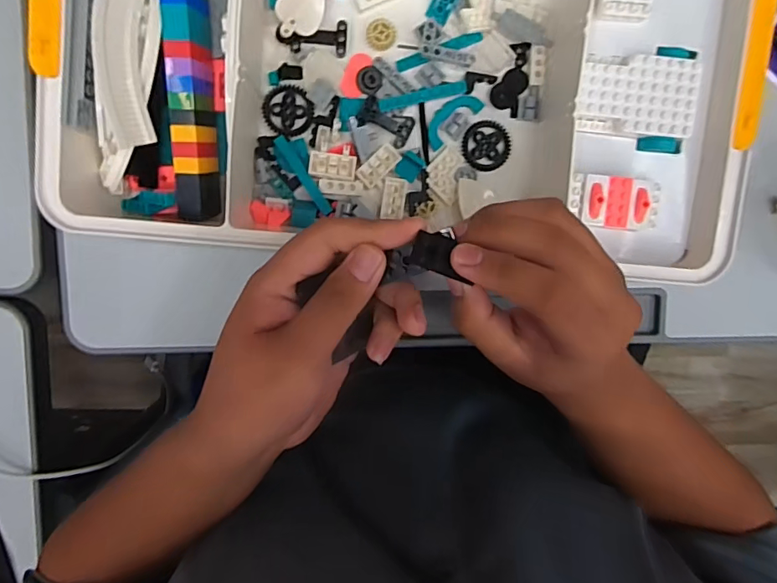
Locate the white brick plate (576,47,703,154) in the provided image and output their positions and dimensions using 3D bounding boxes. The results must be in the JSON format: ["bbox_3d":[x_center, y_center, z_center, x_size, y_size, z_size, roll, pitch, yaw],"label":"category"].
[{"bbox_3d":[0.158,-0.125,0.319,0.072,0.014,0.062,6,96,-4],"label":"white brick plate"}]

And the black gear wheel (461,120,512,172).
[{"bbox_3d":[0.072,-0.106,0.366,0.036,0.004,0.035,0,97,-3],"label":"black gear wheel"}]

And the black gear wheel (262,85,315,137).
[{"bbox_3d":[-0.071,-0.128,0.353,0.035,0.005,0.034,0,97,-3],"label":"black gear wheel"}]

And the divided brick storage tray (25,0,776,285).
[{"bbox_3d":[0.020,-0.173,0.323,0.418,0.075,0.291,7,96,-4],"label":"divided brick storage tray"}]

